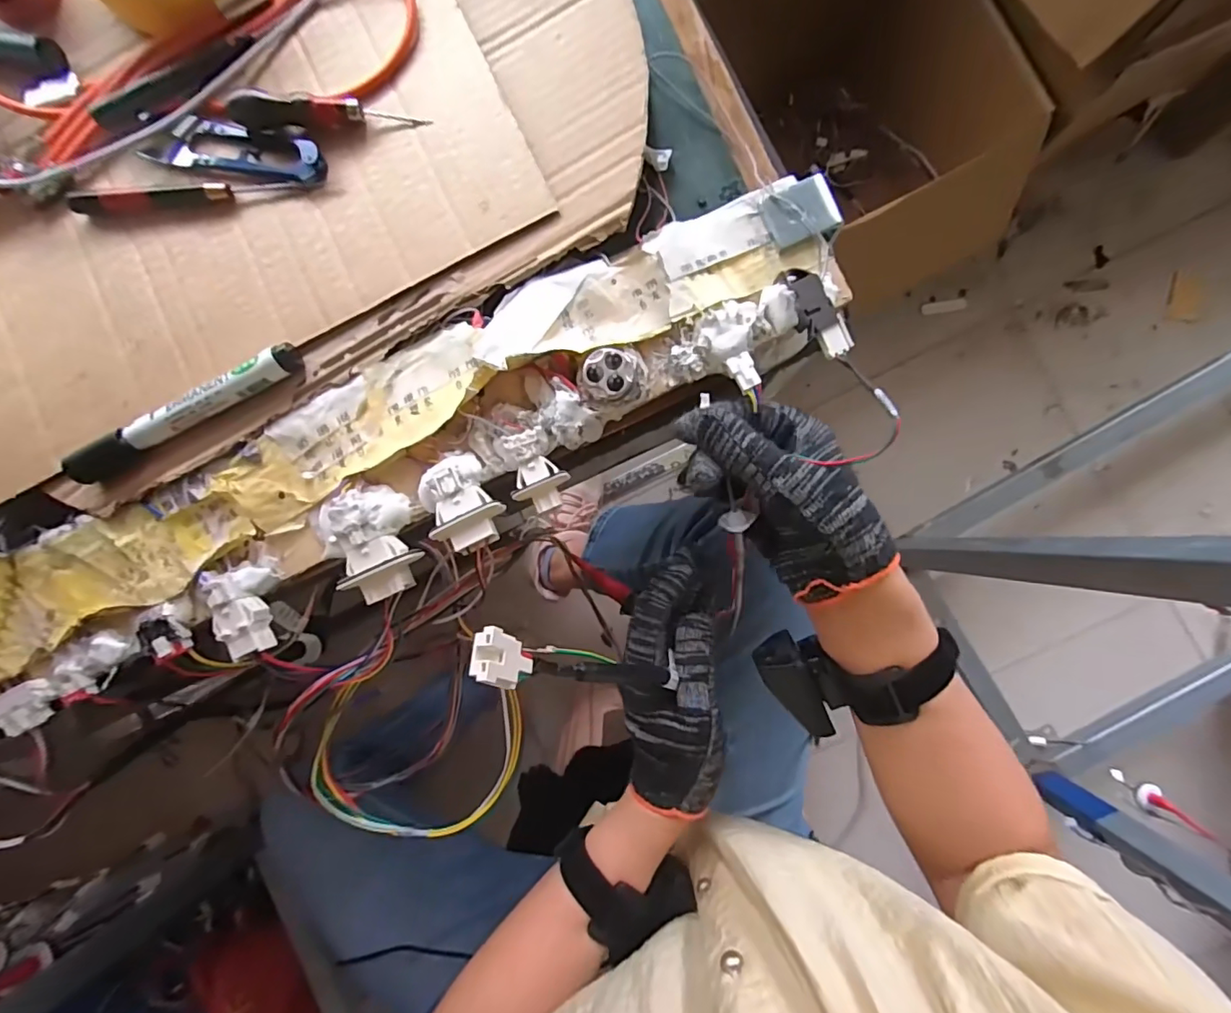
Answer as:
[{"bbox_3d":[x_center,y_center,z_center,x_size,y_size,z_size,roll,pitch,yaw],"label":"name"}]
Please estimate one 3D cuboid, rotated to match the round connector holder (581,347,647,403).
[{"bbox_3d":[-0.001,-0.071,0.287,0.034,0.017,0.029,-11,87,4],"label":"round connector holder"}]

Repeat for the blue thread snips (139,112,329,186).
[{"bbox_3d":[-0.222,-0.210,0.310,0.110,0.012,0.031,13,89,5],"label":"blue thread snips"}]

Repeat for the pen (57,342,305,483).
[{"bbox_3d":[-0.244,-0.051,0.301,0.146,0.013,0.016,-26,86,3],"label":"pen"}]

